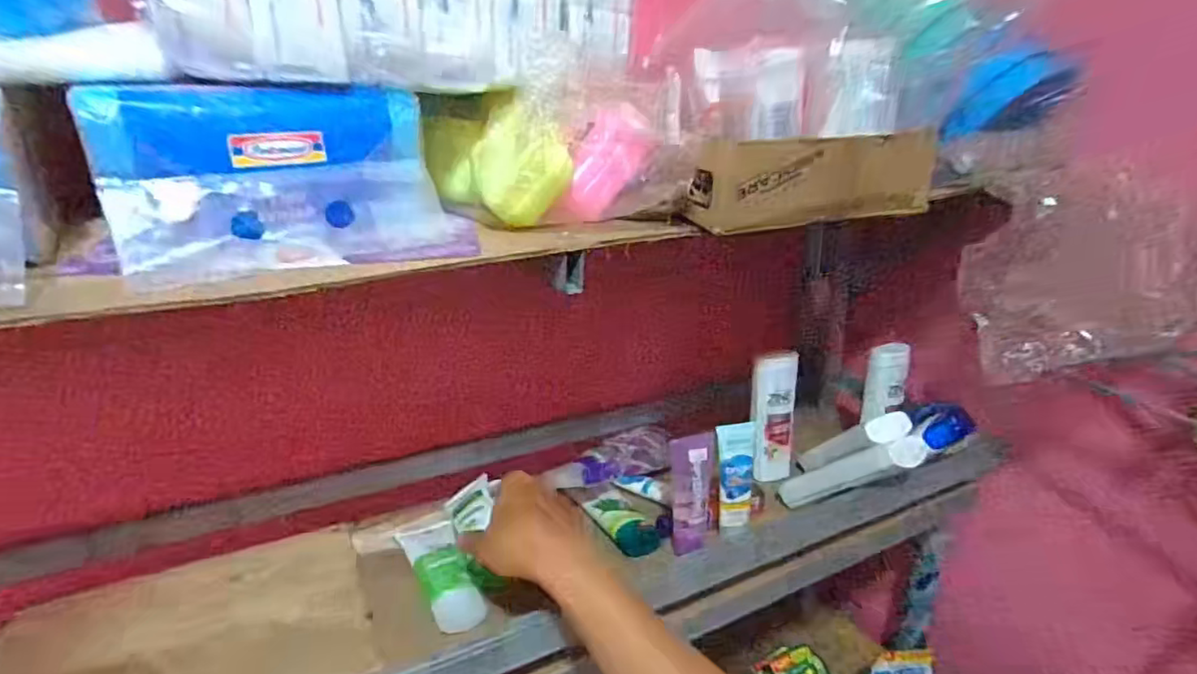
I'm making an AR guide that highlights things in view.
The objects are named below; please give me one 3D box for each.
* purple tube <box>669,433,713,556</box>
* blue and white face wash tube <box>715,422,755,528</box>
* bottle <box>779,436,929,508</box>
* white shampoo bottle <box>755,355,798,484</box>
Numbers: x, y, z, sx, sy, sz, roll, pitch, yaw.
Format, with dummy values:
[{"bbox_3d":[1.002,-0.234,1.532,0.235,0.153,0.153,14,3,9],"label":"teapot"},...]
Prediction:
[{"bbox_3d":[0.096,0.163,0.640,0.042,0.140,0.041,2,17,9],"label":"purple tube"},{"bbox_3d":[0.146,0.149,0.656,0.037,0.117,0.027,5,17,18],"label":"blue and white face wash tube"},{"bbox_3d":[0.276,0.150,0.680,0.045,0.029,0.169,-19,-14,-48],"label":"bottle"},{"bbox_3d":[0.223,0.102,0.779,0.052,0.156,0.050,4,17,14],"label":"white shampoo bottle"}]

